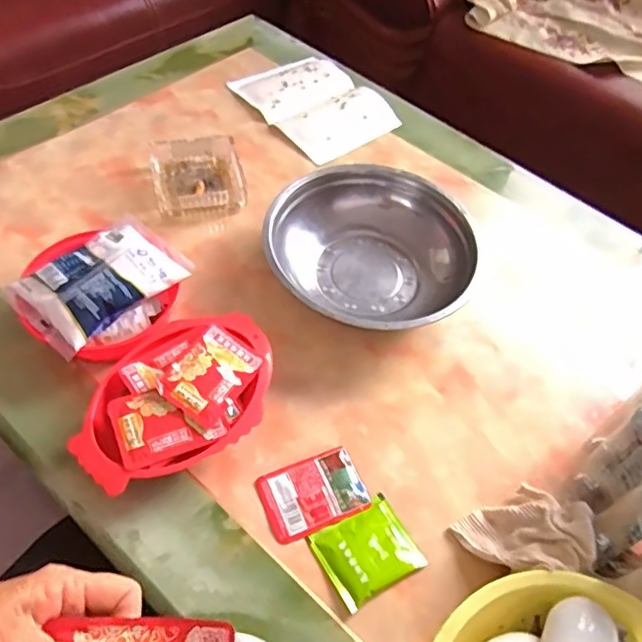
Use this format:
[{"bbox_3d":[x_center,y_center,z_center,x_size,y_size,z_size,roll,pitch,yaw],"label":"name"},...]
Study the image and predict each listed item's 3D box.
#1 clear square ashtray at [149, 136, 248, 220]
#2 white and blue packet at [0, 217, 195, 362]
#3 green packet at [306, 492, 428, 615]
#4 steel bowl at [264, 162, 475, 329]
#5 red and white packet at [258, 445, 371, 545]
[{"bbox_3d":[-0.170,-0.197,0.820,0.116,0.036,0.131,-10,55,-13],"label":"clear square ashtray"},{"bbox_3d":[-0.238,-0.050,0.642,0.111,0.034,0.167,41,60,21],"label":"white and blue packet"},{"bbox_3d":[0.044,0.213,0.552,0.087,0.010,0.075,-24,59,-22],"label":"green packet"},{"bbox_3d":[0.054,-0.082,0.723,0.237,0.086,0.231,3,53,-4],"label":"steel bowl"},{"bbox_3d":[-0.008,0.170,0.584,0.098,0.007,0.069,-16,56,-17],"label":"red and white packet"}]

